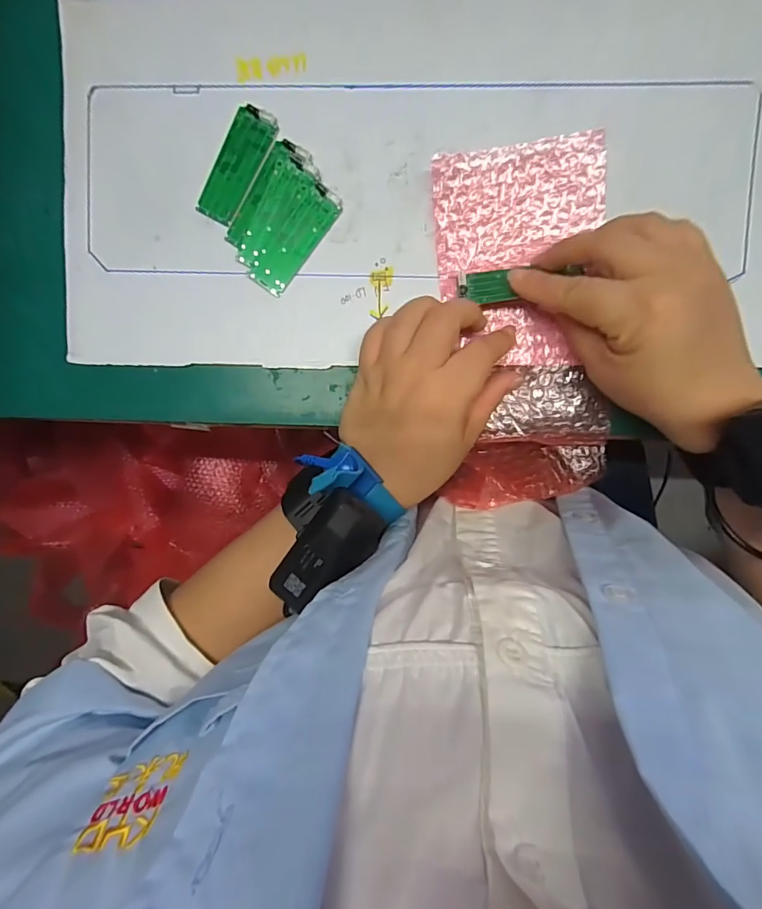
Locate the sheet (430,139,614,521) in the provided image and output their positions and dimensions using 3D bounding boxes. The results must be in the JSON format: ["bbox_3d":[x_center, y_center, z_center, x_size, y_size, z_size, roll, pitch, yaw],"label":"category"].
[{"bbox_3d":[0.094,-0.081,0.296,0.105,0.049,0.218,-6,97,4],"label":"sheet"}]

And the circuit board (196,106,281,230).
[{"bbox_3d":[-0.093,-0.187,0.293,0.028,0.004,0.072,28,96,3],"label":"circuit board"}]

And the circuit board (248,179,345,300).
[{"bbox_3d":[-0.055,-0.139,0.292,0.025,0.005,0.073,38,94,2],"label":"circuit board"}]

